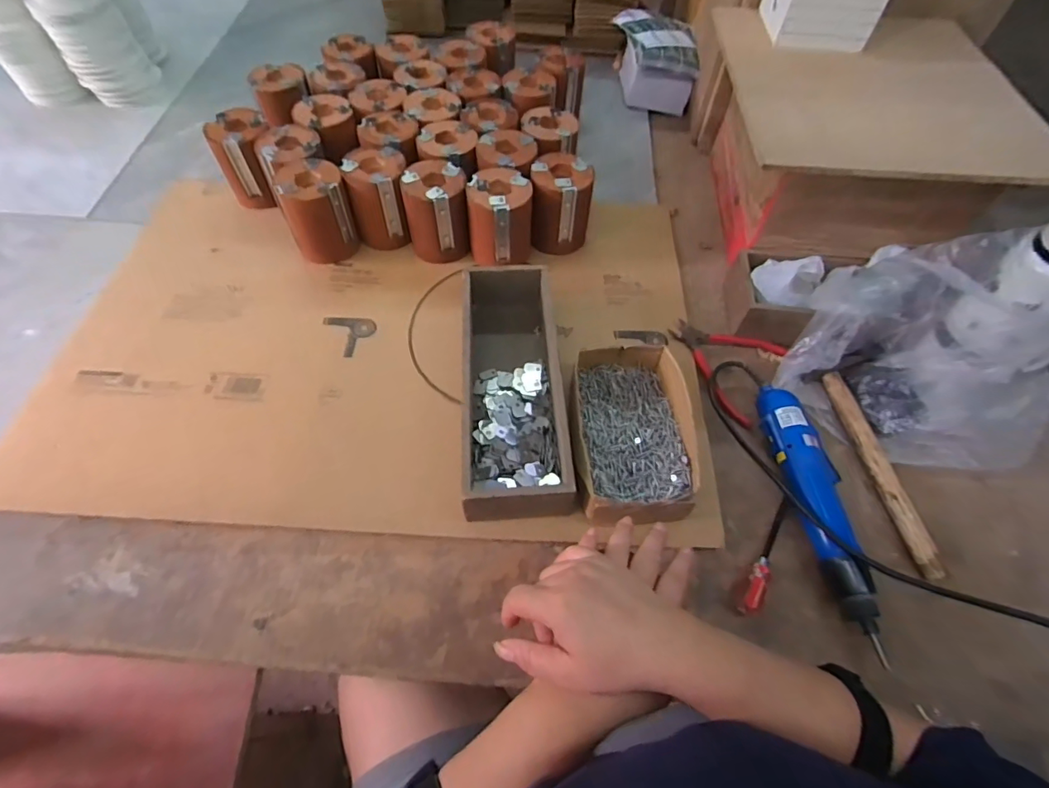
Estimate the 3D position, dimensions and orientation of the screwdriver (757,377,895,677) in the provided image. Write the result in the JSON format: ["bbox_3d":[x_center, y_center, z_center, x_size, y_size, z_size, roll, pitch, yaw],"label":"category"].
[{"bbox_3d":[0.285,0.108,0.496,0.051,0.039,0.257,0,58,-2],"label":"screwdriver"}]

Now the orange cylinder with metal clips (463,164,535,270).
[{"bbox_3d":[-0.029,-0.218,0.641,0.078,0.098,0.074,1,58,-1],"label":"orange cylinder with metal clips"}]

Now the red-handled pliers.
[{"bbox_3d":[0.225,-0.038,0.590,0.123,0.014,0.115,28,61,15],"label":"red-handled pliers"}]

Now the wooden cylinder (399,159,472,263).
[{"bbox_3d":[-0.110,-0.232,0.646,0.076,0.096,0.074,-7,58,-6],"label":"wooden cylinder"}]

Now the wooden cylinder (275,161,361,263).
[{"bbox_3d":[-0.256,-0.225,0.638,0.078,0.098,0.077,-16,59,-11],"label":"wooden cylinder"}]

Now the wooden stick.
[{"bbox_3d":[0.366,0.074,0.529,0.020,0.018,0.224,-7,58,-6],"label":"wooden stick"}]

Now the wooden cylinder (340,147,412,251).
[{"bbox_3d":[-0.184,-0.249,0.657,0.072,0.100,0.079,-7,58,-6],"label":"wooden cylinder"}]

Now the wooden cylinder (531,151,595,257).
[{"bbox_3d":[0.049,-0.244,0.661,0.074,0.106,0.078,9,58,5],"label":"wooden cylinder"}]

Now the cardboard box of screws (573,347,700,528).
[{"bbox_3d":[0.109,0.037,0.515,0.116,0.047,0.196,-1,58,-2],"label":"cardboard box of screws"}]

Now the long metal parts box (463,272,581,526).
[{"bbox_3d":[-0.012,-0.009,0.535,0.100,0.060,0.290,-2,58,-3],"label":"long metal parts box"}]

